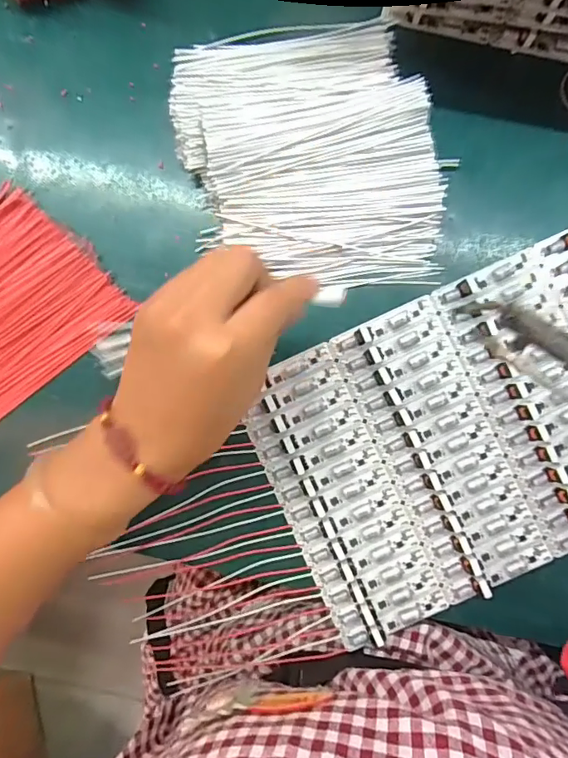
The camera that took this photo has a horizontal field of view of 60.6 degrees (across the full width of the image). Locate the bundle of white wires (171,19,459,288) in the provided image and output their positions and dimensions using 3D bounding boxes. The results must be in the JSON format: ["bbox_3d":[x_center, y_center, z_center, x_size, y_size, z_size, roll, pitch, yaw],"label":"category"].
[{"bbox_3d":[0.016,-0.152,0.318,0.169,0.026,0.172,-1,90,2],"label":"bundle of white wires"}]

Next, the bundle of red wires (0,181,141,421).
[{"bbox_3d":[-0.198,-0.049,0.329,0.148,0.019,0.121,-39,89,1],"label":"bundle of red wires"}]

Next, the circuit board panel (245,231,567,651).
[{"bbox_3d":[0.137,0.031,0.318,0.292,0.011,0.190,-25,89,1],"label":"circuit board panel"}]

